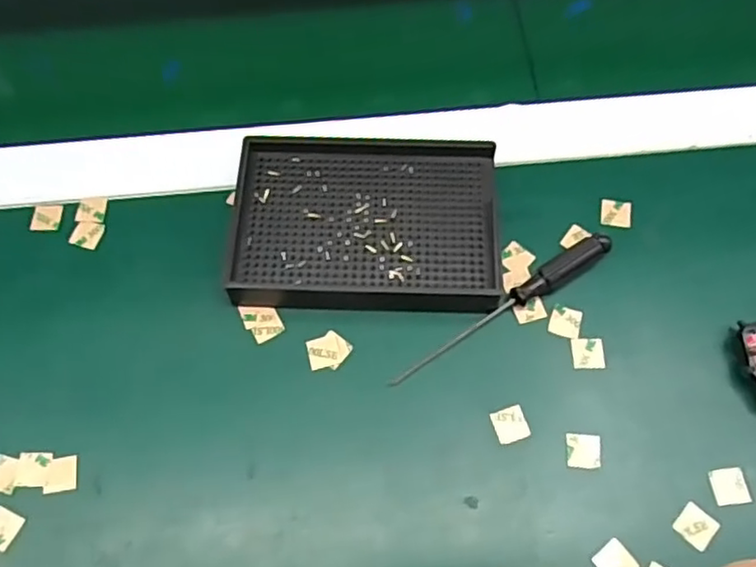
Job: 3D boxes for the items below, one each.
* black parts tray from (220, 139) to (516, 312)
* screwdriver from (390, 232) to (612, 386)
[{"bbox_3d":[-0.005,-0.032,0.341,0.134,0.023,0.095,1,64,1],"label":"black parts tray"},{"bbox_3d":[0.063,0.012,0.323,0.130,0.014,0.011,-31,68,-14],"label":"screwdriver"}]

